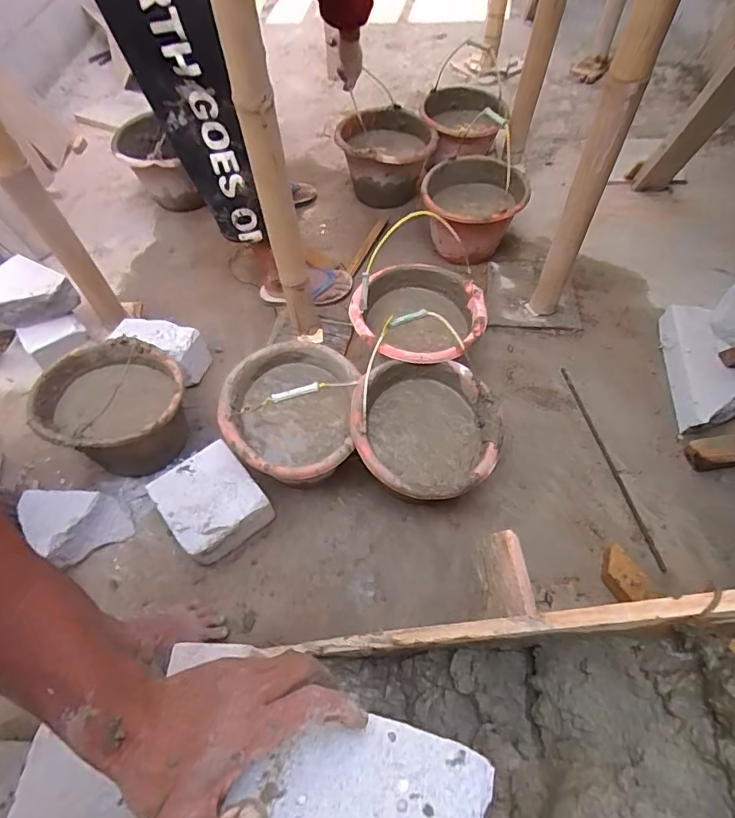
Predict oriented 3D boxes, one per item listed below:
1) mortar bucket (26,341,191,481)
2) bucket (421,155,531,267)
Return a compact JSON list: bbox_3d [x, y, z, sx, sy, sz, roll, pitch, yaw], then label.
[{"bbox_3d":[-0.520,0.014,1.050,0.303,0.216,0.259,32,63,19],"label":"mortar bucket"},{"bbox_3d":[0.297,-0.564,1.405,0.272,0.176,0.289,0,58,1],"label":"bucket"}]

